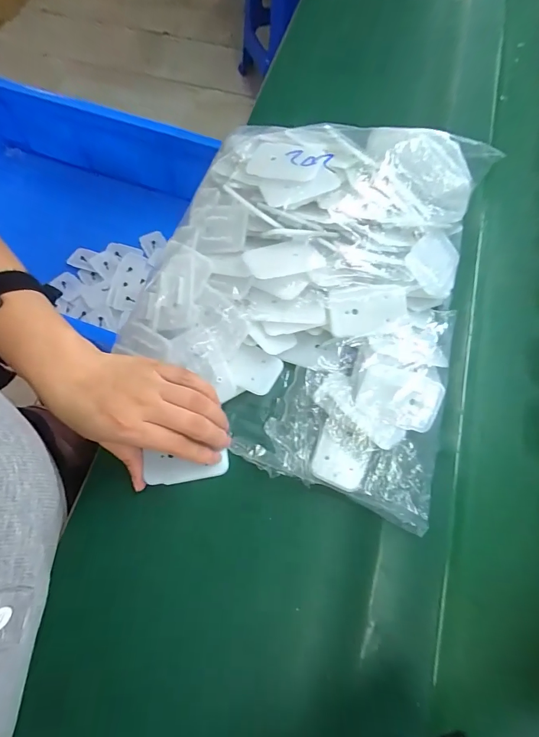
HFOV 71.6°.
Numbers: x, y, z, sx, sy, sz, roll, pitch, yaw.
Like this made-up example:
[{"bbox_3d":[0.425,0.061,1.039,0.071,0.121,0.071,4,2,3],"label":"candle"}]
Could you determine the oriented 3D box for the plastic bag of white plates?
[{"bbox_3d":[0.038,-0.077,0.339,0.297,0.091,0.326,21,70,8],"label":"plastic bag of white plates"}]

